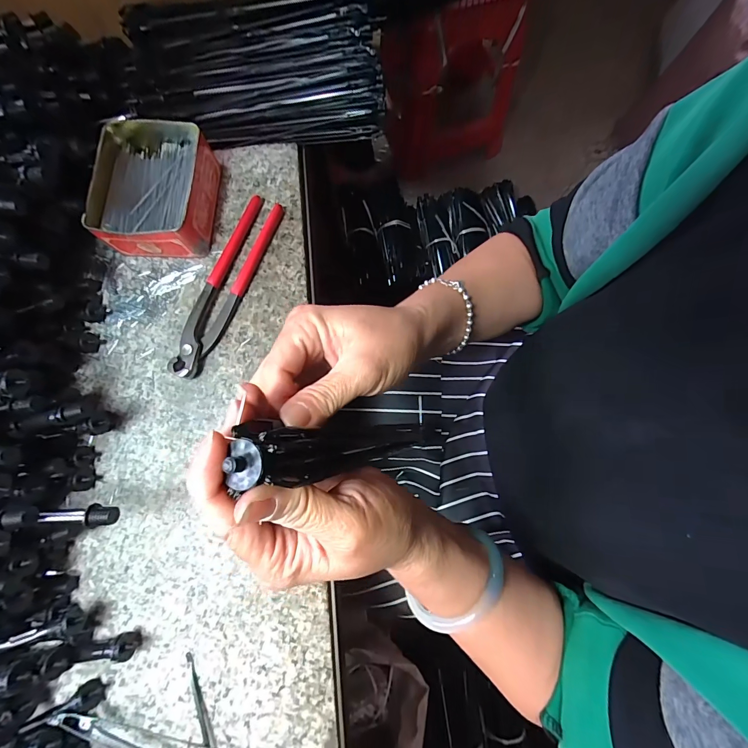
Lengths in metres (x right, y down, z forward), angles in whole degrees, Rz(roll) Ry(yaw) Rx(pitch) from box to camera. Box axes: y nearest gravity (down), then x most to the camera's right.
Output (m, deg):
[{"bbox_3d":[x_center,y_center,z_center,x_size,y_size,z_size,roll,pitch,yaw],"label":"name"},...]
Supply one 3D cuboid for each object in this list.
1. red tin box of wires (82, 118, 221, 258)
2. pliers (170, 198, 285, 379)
[{"bbox_3d":[-0.214,-0.182,0.351,0.101,0.040,0.123,-1,78,1],"label":"red tin box of wires"},{"bbox_3d":[-0.150,-0.089,0.354,0.041,0.014,0.195,22,79,6],"label":"pliers"}]

